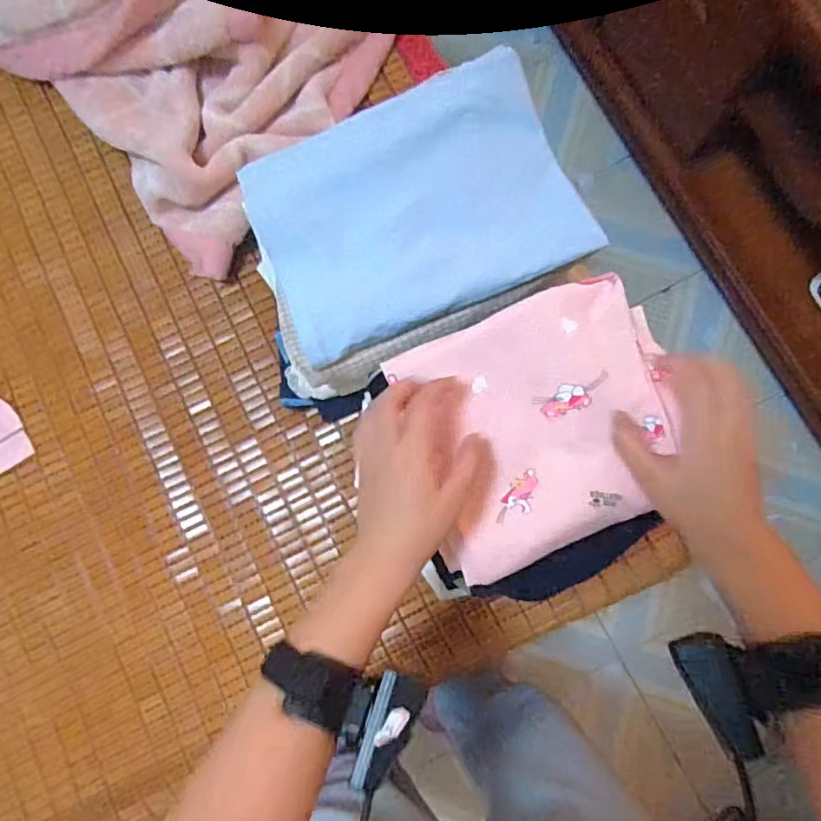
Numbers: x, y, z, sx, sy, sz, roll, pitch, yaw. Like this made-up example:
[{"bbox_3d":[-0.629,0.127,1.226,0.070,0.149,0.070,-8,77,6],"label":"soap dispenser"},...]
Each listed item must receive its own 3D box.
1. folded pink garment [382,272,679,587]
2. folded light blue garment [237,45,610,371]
[{"bbox_3d":[0.108,0.012,0.454,0.205,0.032,0.187,-22,82,-2],"label":"folded pink garment"},{"bbox_3d":[0.003,-0.206,0.586,0.307,0.039,0.228,-24,82,-2],"label":"folded light blue garment"}]

